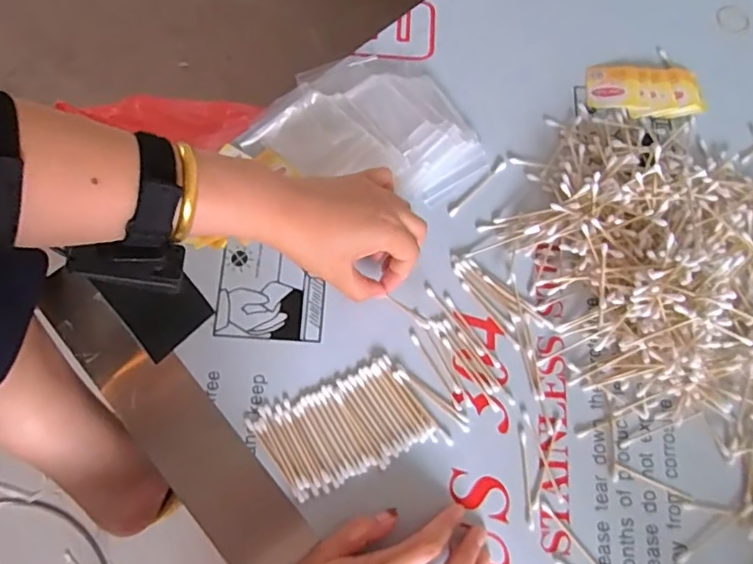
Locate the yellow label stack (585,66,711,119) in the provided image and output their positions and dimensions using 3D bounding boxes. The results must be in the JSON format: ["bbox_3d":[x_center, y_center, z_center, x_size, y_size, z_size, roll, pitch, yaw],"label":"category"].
[{"bbox_3d":[0.259,-0.185,0.538,0.109,0.009,0.059,1,73,-1],"label":"yellow label stack"}]

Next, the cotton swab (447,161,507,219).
[{"bbox_3d":[0.092,-0.084,0.504,0.007,0.004,0.075,43,76,13],"label":"cotton swab"}]

